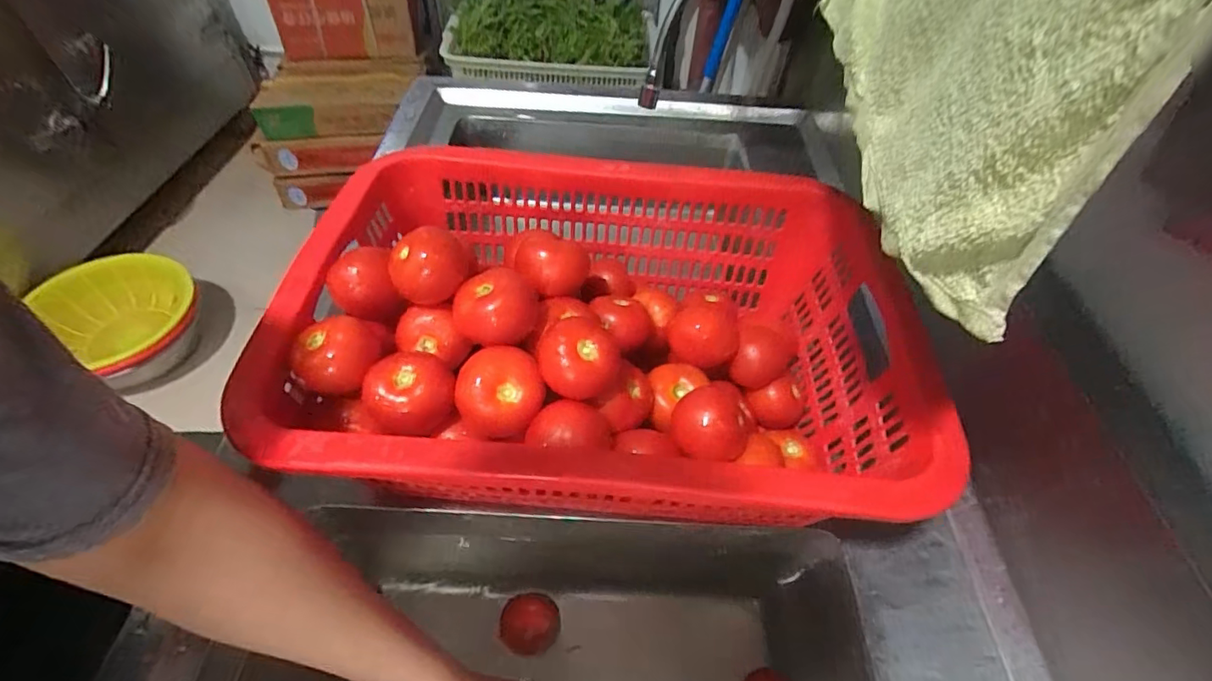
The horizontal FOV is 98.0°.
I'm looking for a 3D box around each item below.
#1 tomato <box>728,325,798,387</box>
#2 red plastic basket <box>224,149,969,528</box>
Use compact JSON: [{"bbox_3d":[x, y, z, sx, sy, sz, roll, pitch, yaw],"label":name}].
[{"bbox_3d":[0.156,0.015,0.536,0.054,0.049,0.049,-6,52,-8],"label":"tomato"},{"bbox_3d":[0.001,0.000,0.501,0.502,0.164,0.355,4,51,0],"label":"red plastic basket"}]

